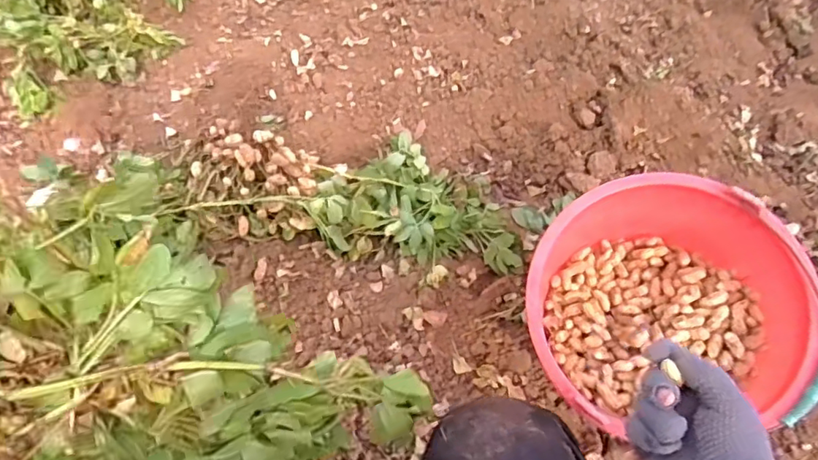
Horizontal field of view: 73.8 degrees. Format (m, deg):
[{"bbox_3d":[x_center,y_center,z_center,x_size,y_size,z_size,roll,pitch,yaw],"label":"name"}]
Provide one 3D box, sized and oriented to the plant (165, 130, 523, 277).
[{"bbox_3d":[-0.105,-0.097,0.932,0.583,0.159,0.254,5,55,1],"label":"plant"}]

